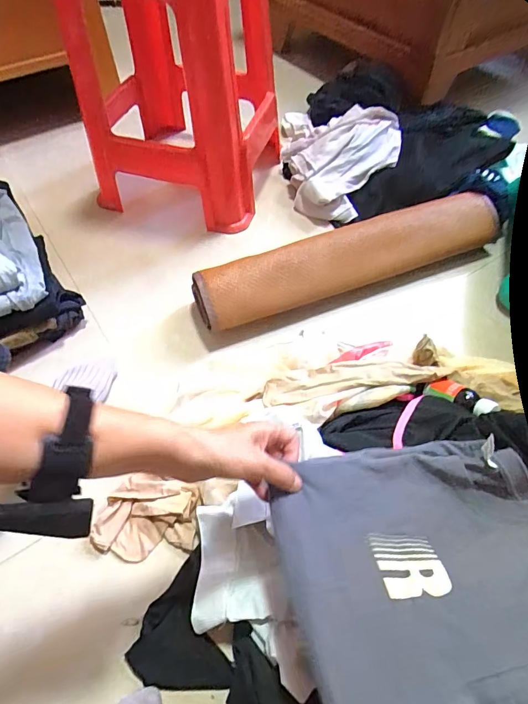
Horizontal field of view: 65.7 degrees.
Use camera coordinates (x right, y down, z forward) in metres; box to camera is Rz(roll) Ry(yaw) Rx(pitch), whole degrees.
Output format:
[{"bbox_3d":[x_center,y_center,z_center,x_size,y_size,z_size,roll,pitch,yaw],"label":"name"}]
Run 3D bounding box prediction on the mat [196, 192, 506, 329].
[{"bbox_3d":[0.157,-0.171,0.757,0.570,0.089,0.105,-16,58,-10],"label":"mat"}]

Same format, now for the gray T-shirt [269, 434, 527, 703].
[{"bbox_3d":[0.164,0.215,0.398,0.288,0.065,0.250,-9,57,-6],"label":"gray T-shirt"}]

